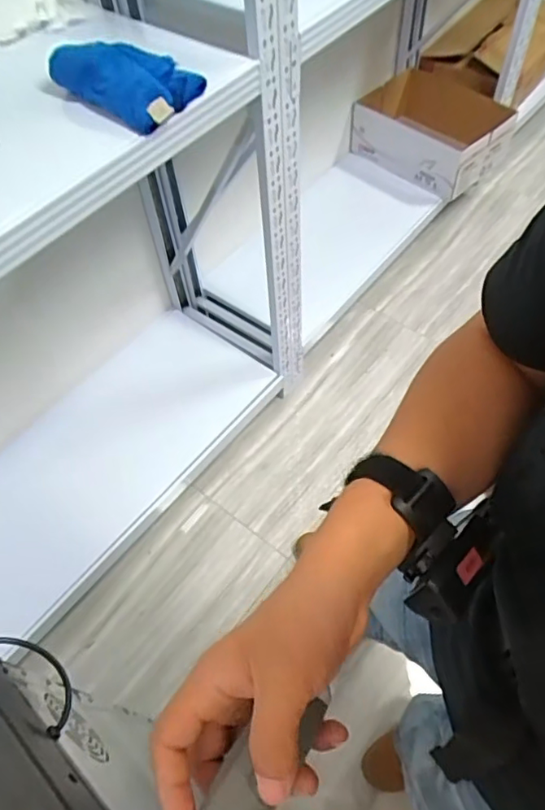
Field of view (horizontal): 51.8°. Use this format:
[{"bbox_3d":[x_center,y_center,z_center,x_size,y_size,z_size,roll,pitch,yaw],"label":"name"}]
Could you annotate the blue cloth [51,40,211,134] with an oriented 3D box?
[{"bbox_3d":[-0.204,-0.455,0.779,0.207,0.049,0.110,32,63,22],"label":"blue cloth"}]

